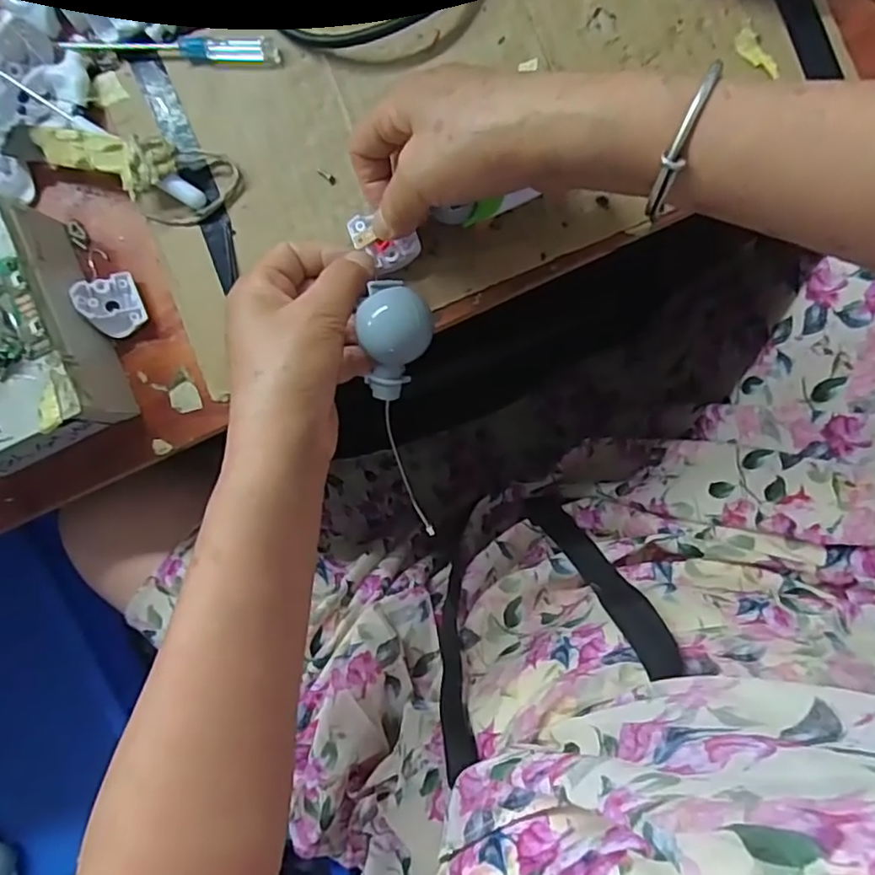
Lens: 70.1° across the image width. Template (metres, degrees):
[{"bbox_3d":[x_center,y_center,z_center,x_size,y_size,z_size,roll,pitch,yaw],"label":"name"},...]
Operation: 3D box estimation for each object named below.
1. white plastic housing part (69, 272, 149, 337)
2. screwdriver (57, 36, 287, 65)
[{"bbox_3d":[-0.180,-0.073,0.346,0.033,0.007,0.033,0,90,-29],"label":"white plastic housing part"},{"bbox_3d":[-0.144,-0.209,0.336,0.118,0.010,0.013,5,92,8],"label":"screwdriver"}]

